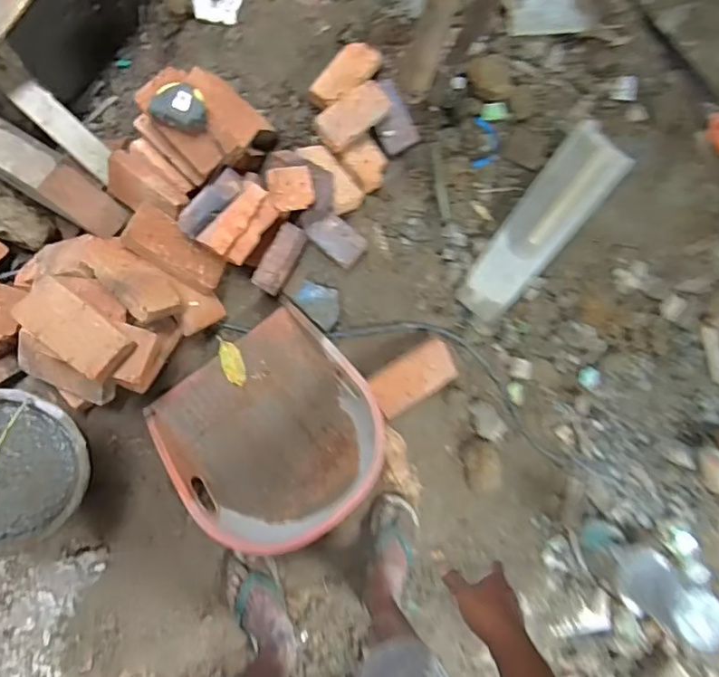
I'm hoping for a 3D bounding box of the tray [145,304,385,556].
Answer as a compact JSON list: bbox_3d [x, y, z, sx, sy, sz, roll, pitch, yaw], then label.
[{"bbox_3d":[-0.190,0.205,1.099,0.394,0.157,0.406,-38,93,-5],"label":"tray"}]

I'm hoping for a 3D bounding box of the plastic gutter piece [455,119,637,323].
[{"bbox_3d":[0.444,-0.281,1.272,0.154,0.068,0.549,40,84,-2],"label":"plastic gutter piece"}]

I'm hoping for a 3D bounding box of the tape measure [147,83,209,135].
[{"bbox_3d":[-0.334,-0.435,0.982,0.103,0.040,0.077,20,87,-5],"label":"tape measure"}]

